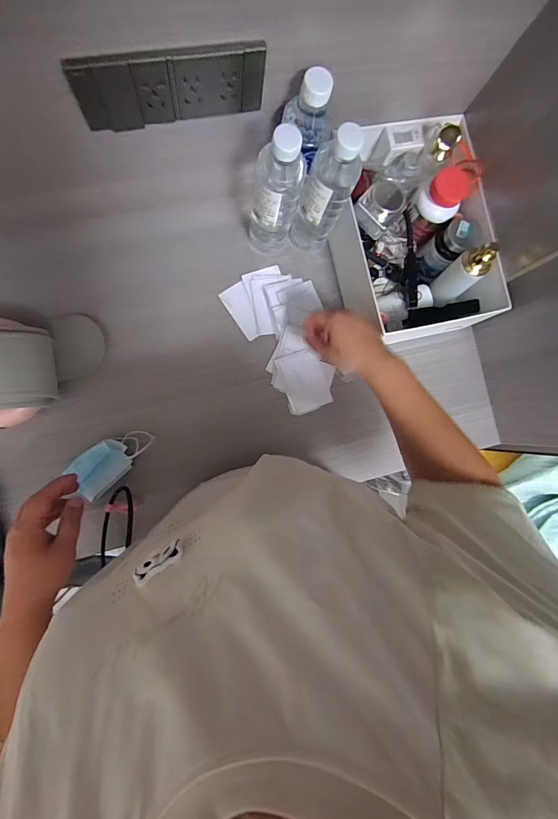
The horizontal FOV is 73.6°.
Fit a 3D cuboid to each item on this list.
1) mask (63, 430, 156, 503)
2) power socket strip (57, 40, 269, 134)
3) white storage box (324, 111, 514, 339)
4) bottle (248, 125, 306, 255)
[{"bbox_3d":[-0.248,0.072,0.545,0.118,0.019,0.062,-44,115,-7],"label":"mask"},{"bbox_3d":[-0.112,-0.342,0.395,0.192,0.074,0.016,-15,90,-9],"label":"power socket strip"},{"bbox_3d":[0.199,-0.263,0.573,0.205,0.125,0.296,-16,90,-9],"label":"white storage box"},{"bbox_3d":[-0.004,-0.281,0.504,0.062,0.208,0.054,15,85,-7],"label":"bottle"}]

